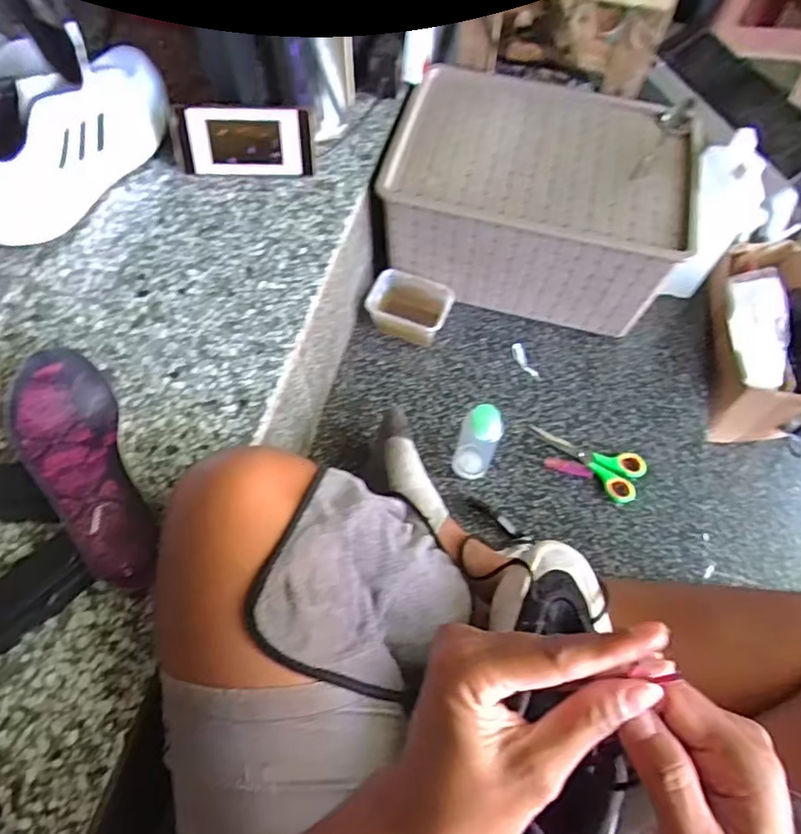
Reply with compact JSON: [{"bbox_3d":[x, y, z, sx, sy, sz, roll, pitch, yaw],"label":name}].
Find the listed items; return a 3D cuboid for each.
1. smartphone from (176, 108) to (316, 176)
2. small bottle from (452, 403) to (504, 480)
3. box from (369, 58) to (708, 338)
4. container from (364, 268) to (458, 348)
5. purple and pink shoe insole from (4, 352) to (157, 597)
[{"bbox_3d":[-0.185,-0.328,0.679,0.153,0.074,0.005,0,35,-3],"label":"smartphone"},{"bbox_3d":[0.091,0.029,0.660,0.045,0.140,0.039,22,64,10],"label":"small bottle"},{"bbox_3d":[0.186,-0.315,0.806,0.383,0.158,0.306,10,63,4],"label":"box"},{"bbox_3d":[0.011,-0.148,0.797,0.109,0.060,0.080,20,64,9],"label":"container"},{"bbox_3d":[-0.289,0.032,0.508,0.083,0.037,0.256,-24,67,-15],"label":"purple and pink shoe insole"}]

